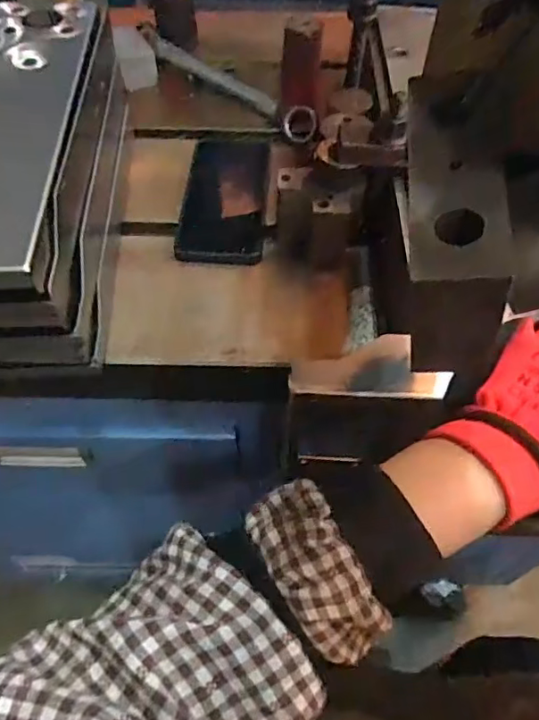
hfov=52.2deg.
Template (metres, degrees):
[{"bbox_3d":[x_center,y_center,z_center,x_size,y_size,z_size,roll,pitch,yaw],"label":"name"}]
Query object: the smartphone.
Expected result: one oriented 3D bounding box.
[{"bbox_3d":[-0.041,-0.155,0.518,0.079,0.012,0.156,-2,64,10],"label":"smartphone"}]

